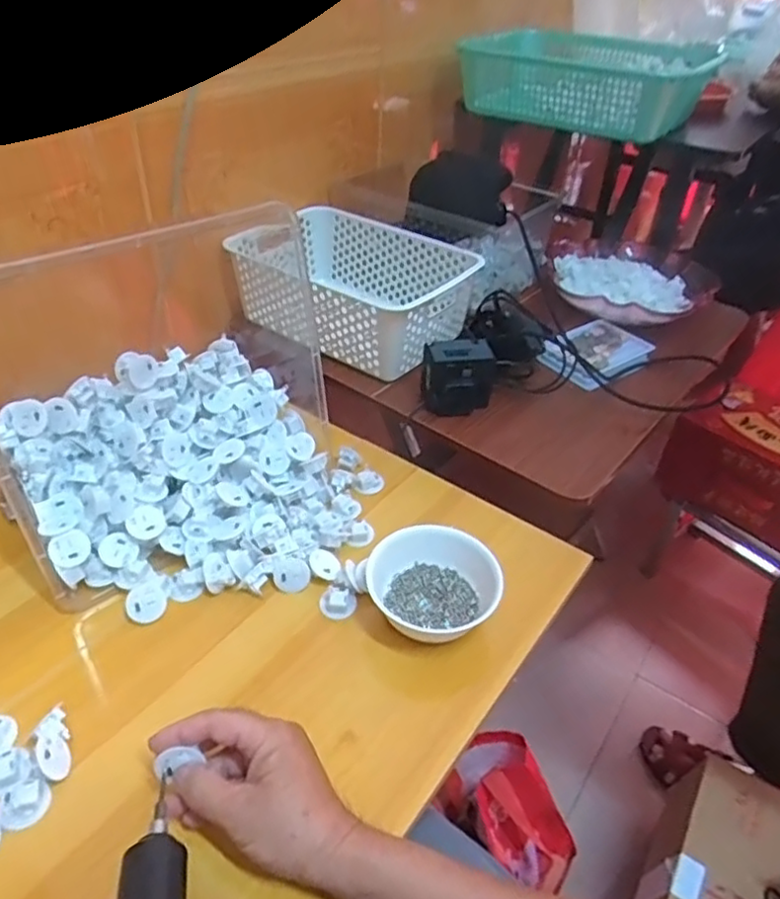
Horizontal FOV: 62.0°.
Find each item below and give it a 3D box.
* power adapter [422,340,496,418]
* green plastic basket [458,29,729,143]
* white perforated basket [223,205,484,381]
[{"bbox_3d":[0.080,-0.087,0.776,0.083,0.074,0.051,-1,40,-7],"label":"power adapter"},{"bbox_3d":[0.302,-0.588,1.046,0.369,0.098,0.228,24,43,22],"label":"green plastic basket"},{"bbox_3d":[-0.047,-0.219,0.889,0.300,0.113,0.209,24,43,21],"label":"white perforated basket"}]

